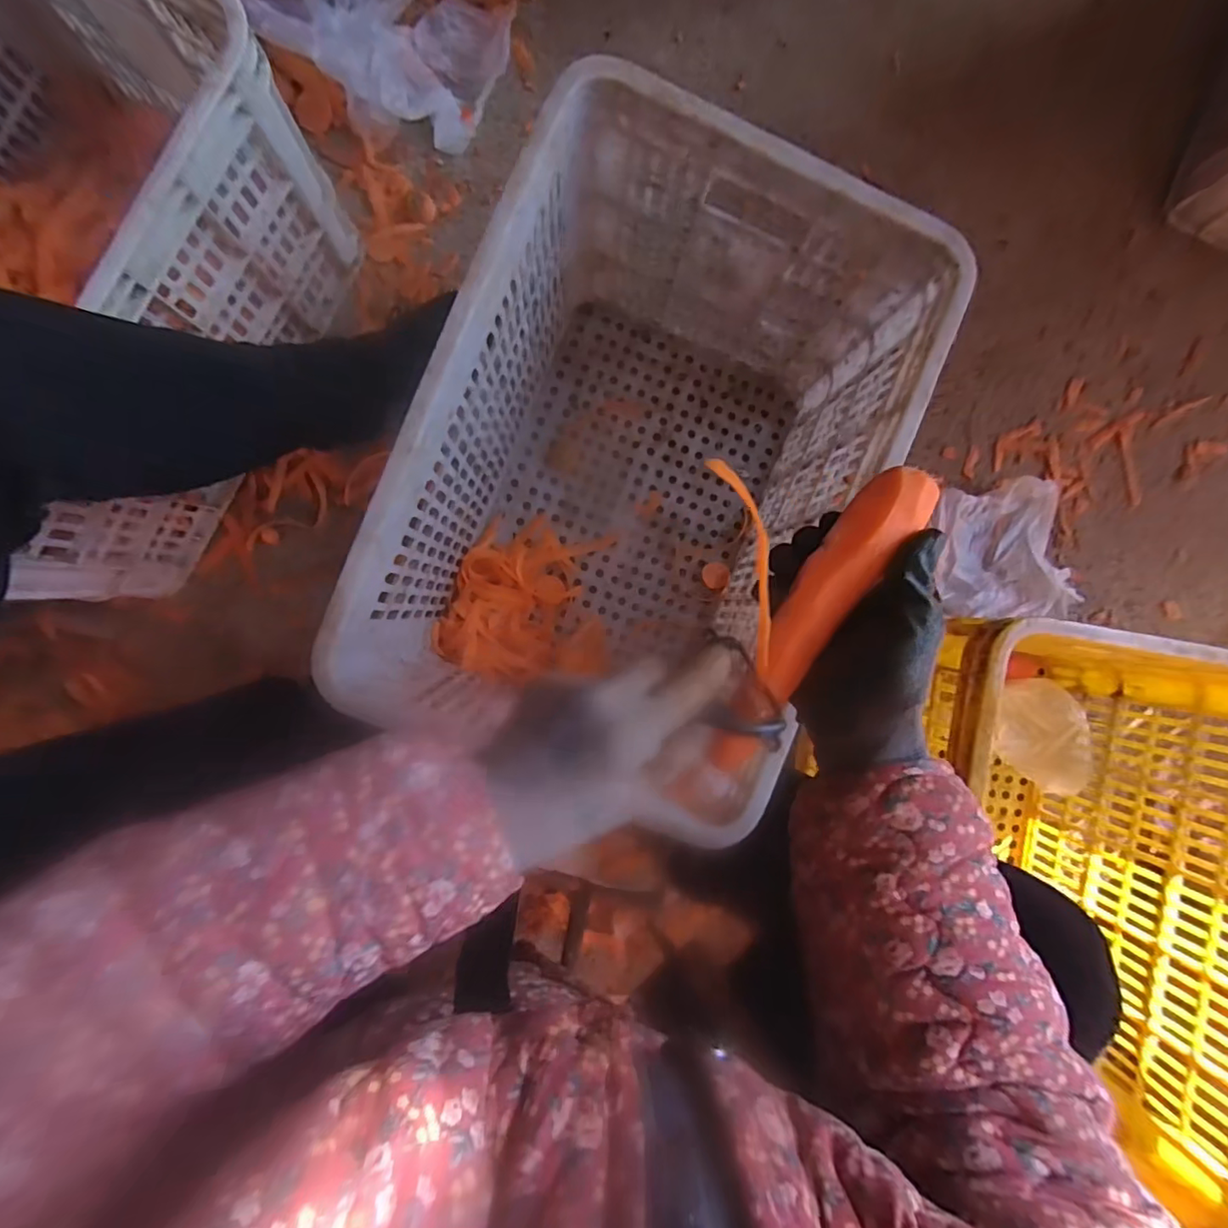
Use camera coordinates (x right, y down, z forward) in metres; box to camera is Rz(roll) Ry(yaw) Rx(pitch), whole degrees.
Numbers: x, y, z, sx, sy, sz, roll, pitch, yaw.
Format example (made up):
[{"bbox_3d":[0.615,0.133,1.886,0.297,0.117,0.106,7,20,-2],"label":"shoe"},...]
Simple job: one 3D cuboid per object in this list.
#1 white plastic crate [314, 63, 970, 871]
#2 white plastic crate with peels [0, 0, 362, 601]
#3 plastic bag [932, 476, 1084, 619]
[{"bbox_3d":[0.018,-0.130,0.541,0.341,0.278,0.506,23,89,-5],"label":"white plastic crate"},{"bbox_3d":[-0.483,-0.305,0.463,0.290,0.280,0.437,25,89,-5],"label":"white plastic crate with peels"},{"bbox_3d":[0.513,-0.079,0.717,0.169,0.046,0.194,-14,92,-5],"label":"plastic bag"}]

